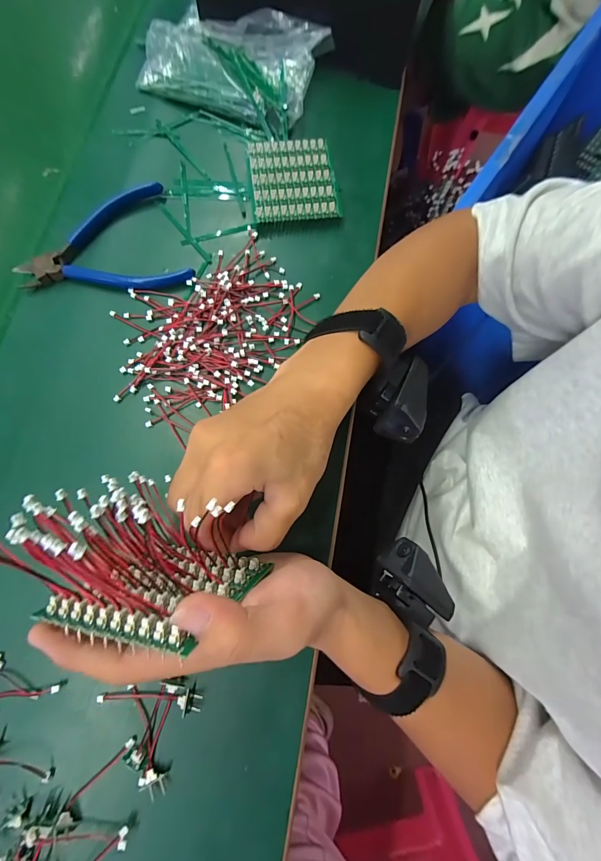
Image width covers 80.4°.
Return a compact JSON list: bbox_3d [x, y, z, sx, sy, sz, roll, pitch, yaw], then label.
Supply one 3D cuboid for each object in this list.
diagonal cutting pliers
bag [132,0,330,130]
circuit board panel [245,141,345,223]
[{"bbox_3d":[-0.177,-0.164,0.317,0.140,0.015,0.103,-15,77,-5],"label":"diagonal cutting pliers"},{"bbox_3d":[-0.069,-0.378,0.361,0.170,0.028,0.109,21,77,5],"label":"bag"},{"bbox_3d":[-0.008,-0.235,0.337,0.080,0.015,0.085,-8,76,-2],"label":"circuit board panel"}]

